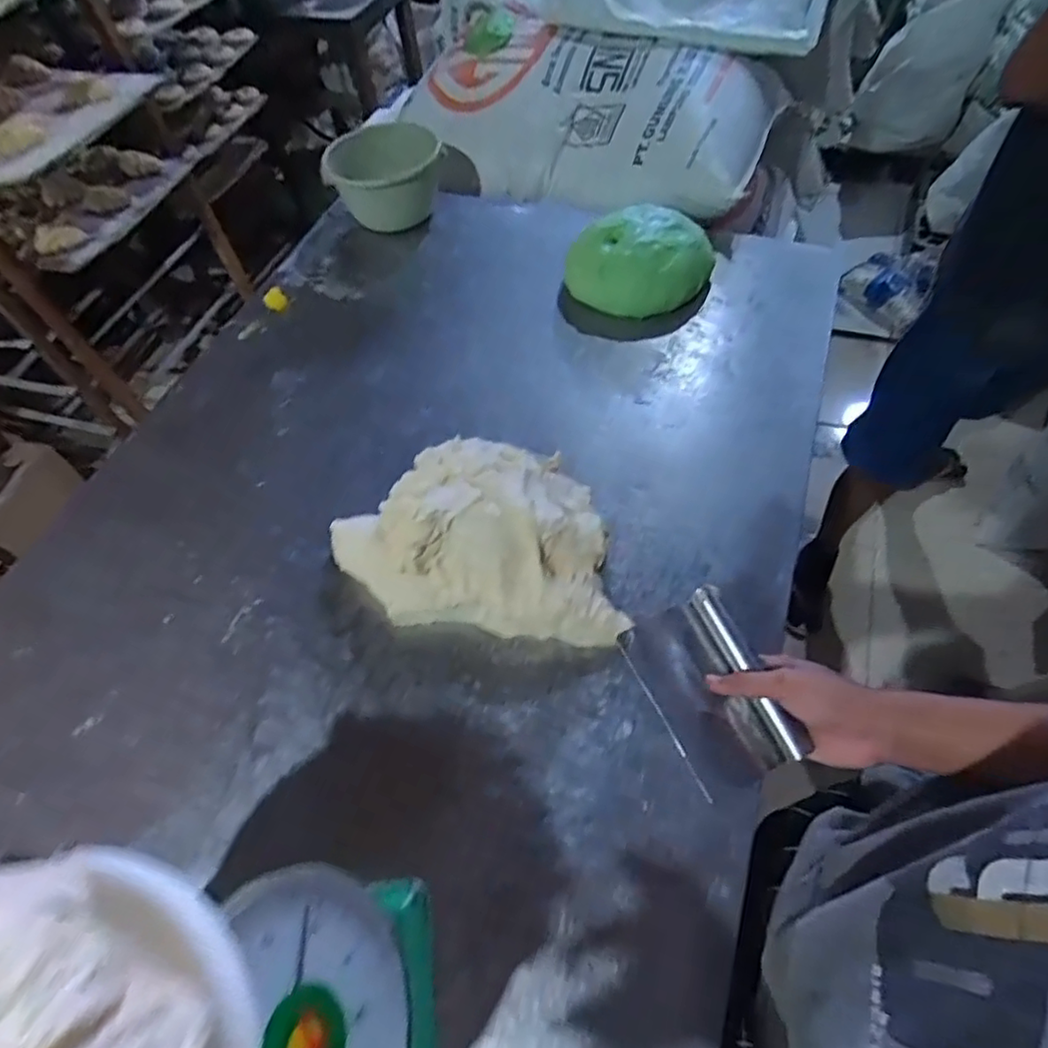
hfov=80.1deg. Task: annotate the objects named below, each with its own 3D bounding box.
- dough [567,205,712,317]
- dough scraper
[{"bbox_3d":[0.171,-0.398,0.938,0.209,0.086,0.154,16,61,14],"label":"dough"},{"bbox_3d":[0.152,0.134,0.509,0.092,0.043,0.144,-24,60,-10],"label":"dough scraper"}]

